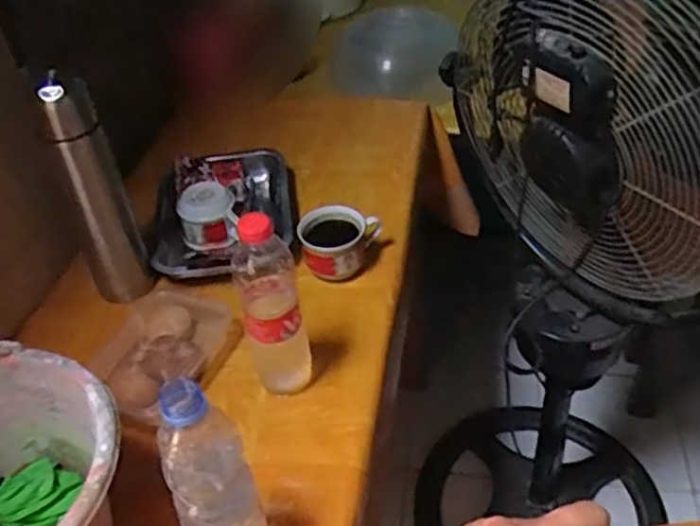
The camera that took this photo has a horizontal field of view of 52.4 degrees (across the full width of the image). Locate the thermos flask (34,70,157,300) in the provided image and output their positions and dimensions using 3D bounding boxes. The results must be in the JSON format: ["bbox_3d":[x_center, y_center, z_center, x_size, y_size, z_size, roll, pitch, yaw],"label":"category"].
[{"bbox_3d":[-0.301,-0.076,0.838,0.068,0.292,0.068,-24,46,-19],"label":"thermos flask"}]

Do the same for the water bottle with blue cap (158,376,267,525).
[{"bbox_3d":[-0.110,0.191,0.586,0.066,0.232,0.072,-20,44,-16],"label":"water bottle with blue cap"}]

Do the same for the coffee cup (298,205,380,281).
[{"bbox_3d":[-0.018,-0.026,0.931,0.086,0.063,0.094,-3,42,3],"label":"coffee cup"}]

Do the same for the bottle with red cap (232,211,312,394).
[{"bbox_3d":[-0.084,0.045,0.748,0.061,0.227,0.077,-11,43,-6],"label":"bottle with red cap"}]

